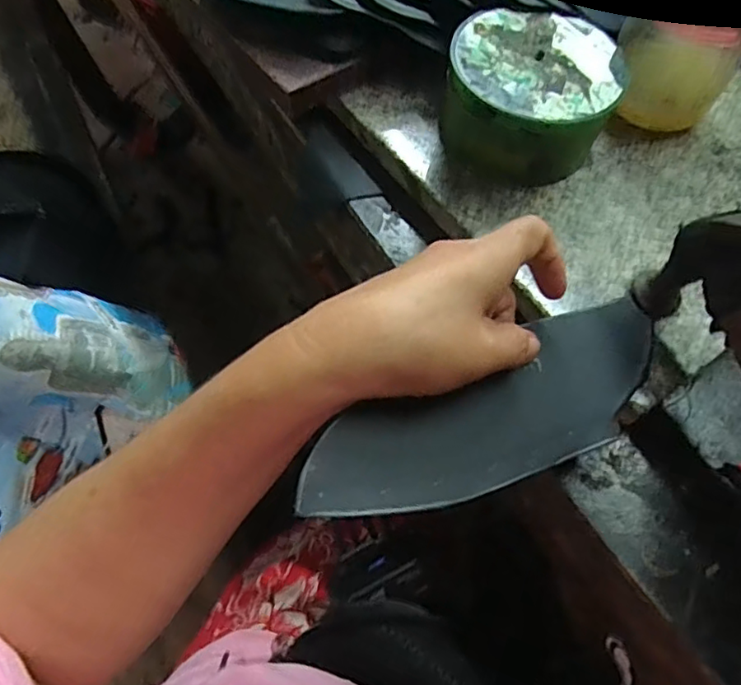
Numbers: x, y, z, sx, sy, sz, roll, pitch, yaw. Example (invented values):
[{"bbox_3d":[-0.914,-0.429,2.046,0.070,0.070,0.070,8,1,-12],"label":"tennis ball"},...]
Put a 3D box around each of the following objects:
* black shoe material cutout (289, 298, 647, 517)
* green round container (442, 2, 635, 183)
[{"bbox_3d":[0.065,0.031,0.263,0.212,0.015,0.059,-19,64,-30],"label":"black shoe material cutout"},{"bbox_3d":[0.097,-0.151,0.356,0.099,0.054,0.093,1,63,-2],"label":"green round container"}]

